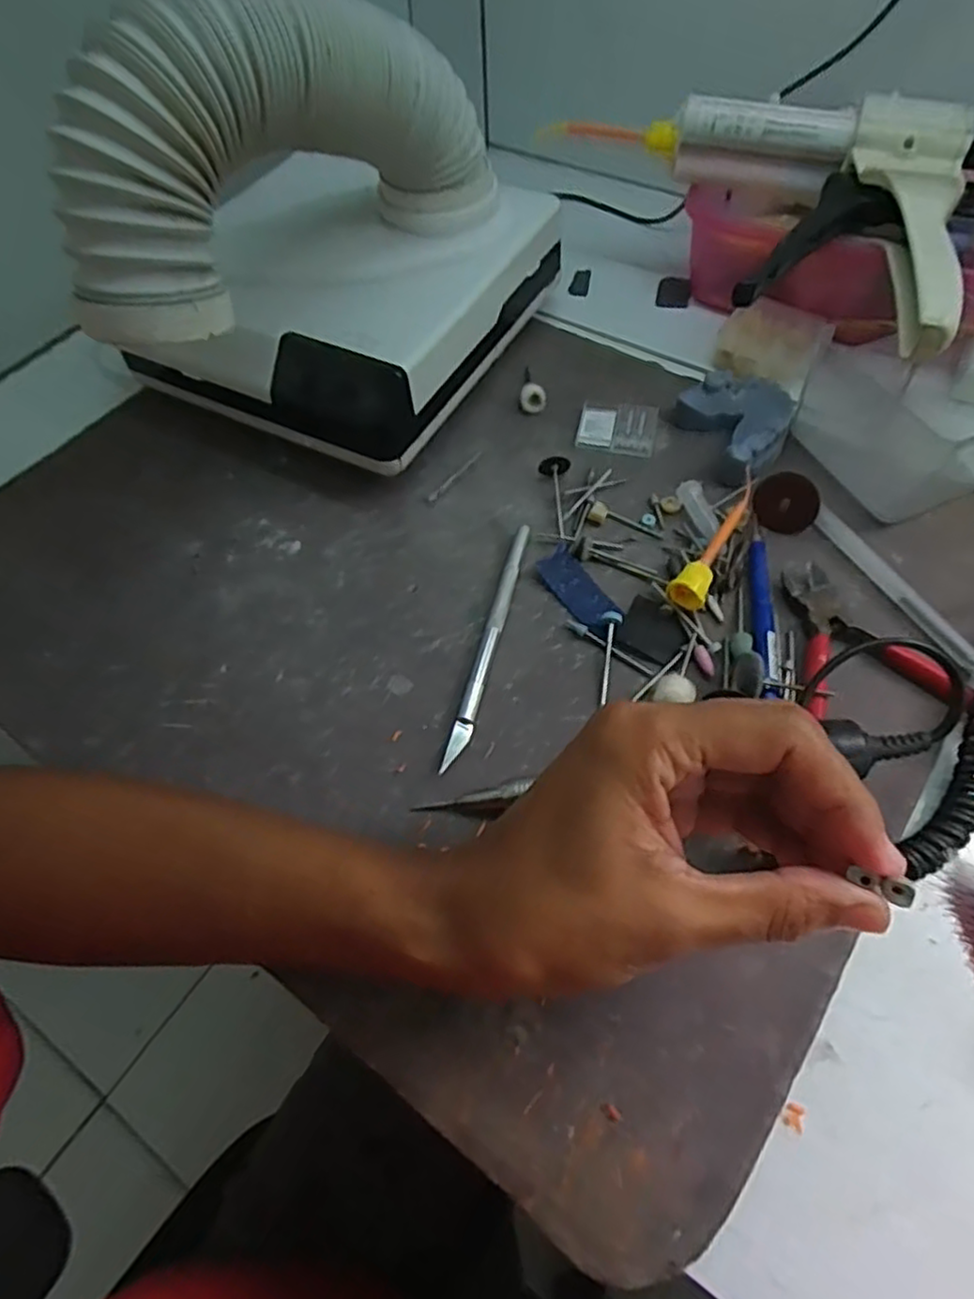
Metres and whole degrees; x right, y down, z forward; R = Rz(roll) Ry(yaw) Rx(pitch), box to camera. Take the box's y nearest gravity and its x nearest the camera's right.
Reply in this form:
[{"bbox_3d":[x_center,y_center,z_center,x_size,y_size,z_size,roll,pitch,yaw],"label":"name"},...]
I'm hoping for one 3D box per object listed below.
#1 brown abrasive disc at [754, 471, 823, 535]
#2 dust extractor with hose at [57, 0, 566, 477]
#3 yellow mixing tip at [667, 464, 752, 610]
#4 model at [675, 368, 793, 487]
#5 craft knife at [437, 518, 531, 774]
[{"bbox_3d":[0.152,-0.074,0.344,0.030,0.030,0.004,19,33,12],"label":"brown abrasive disc"},{"bbox_3d":[-0.070,-0.204,0.339,0.125,0.188,0.250,27,64,17],"label":"dust extractor with hose"},{"bbox_3d":[0.117,-0.056,0.343,0.017,0.016,0.089,27,64,17],"label":"yellow mixing tip"},{"bbox_3d":[0.146,-0.128,0.383,0.054,0.025,0.064,-20,61,-9],"label":"model"},{"bbox_3d":[0.002,-0.005,0.324,0.009,0.006,0.135,12,61,10],"label":"craft knife"}]

